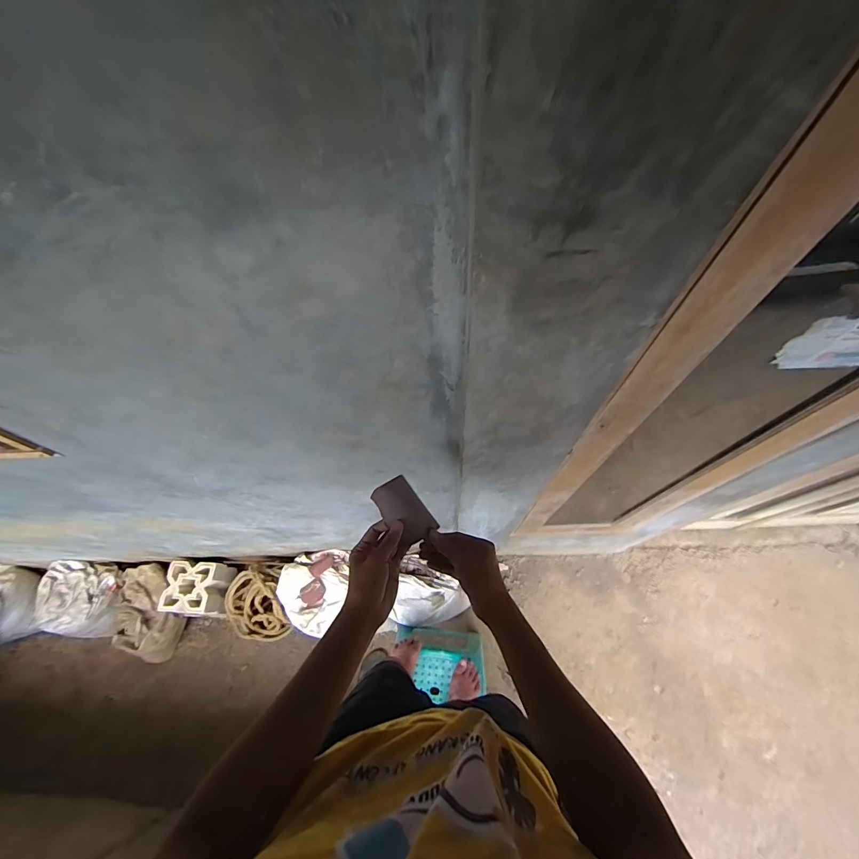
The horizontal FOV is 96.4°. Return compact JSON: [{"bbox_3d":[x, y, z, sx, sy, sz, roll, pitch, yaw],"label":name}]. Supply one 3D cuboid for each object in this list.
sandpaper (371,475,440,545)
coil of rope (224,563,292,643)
[{"bbox_3d":[-0.036,0.119,0.558,0.056,0.008,0.096,-36,95,-9],"label":"sandpaper"},{"bbox_3d":[-0.687,0.696,1.525,0.252,0.172,0.276,-1,64,2],"label":"coil of rope"}]

